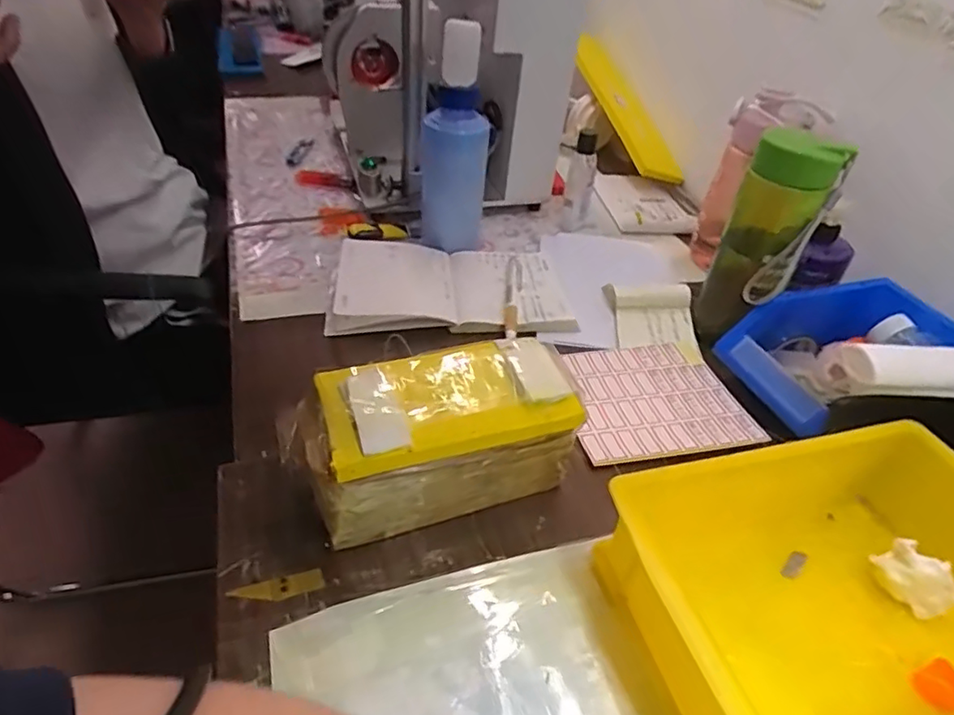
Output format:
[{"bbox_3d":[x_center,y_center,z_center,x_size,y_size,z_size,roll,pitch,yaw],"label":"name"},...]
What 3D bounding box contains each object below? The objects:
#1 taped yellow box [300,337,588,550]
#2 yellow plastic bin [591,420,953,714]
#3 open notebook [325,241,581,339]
[{"bbox_3d":[-0.023,0.051,0.386,0.166,0.092,0.075,-10,43,-19],"label":"taped yellow box"},{"bbox_3d":[0.213,0.140,0.336,0.251,0.071,0.178,-5,42,-14],"label":"yellow plastic bin"},{"bbox_3d":[-0.029,-0.078,0.602,0.234,0.020,0.147,-2,41,-10],"label":"open notebook"}]

